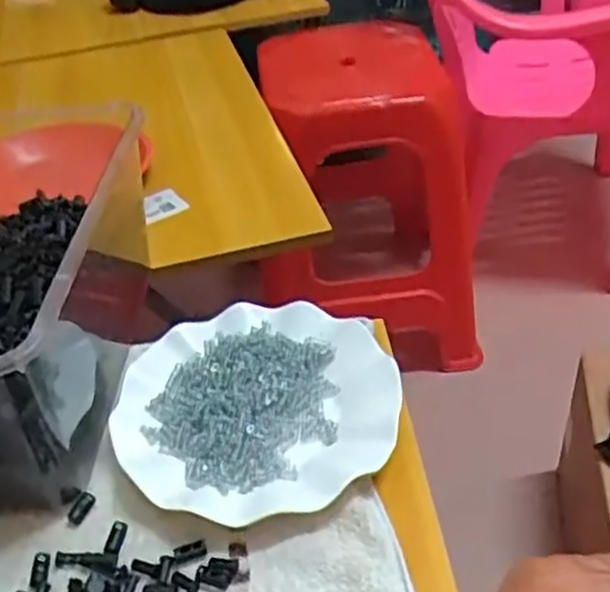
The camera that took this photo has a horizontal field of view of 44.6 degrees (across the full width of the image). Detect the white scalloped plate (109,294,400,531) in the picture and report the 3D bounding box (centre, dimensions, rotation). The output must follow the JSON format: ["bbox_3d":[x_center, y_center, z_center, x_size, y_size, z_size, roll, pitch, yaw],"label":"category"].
[{"bbox_3d":[-0.031,0.073,0.498,0.180,0.022,0.178,-3,39,3],"label":"white scalloped plate"}]

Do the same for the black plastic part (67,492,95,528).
[{"bbox_3d":[-0.138,0.131,0.456,0.009,0.009,0.022,25,77,32],"label":"black plastic part"}]

